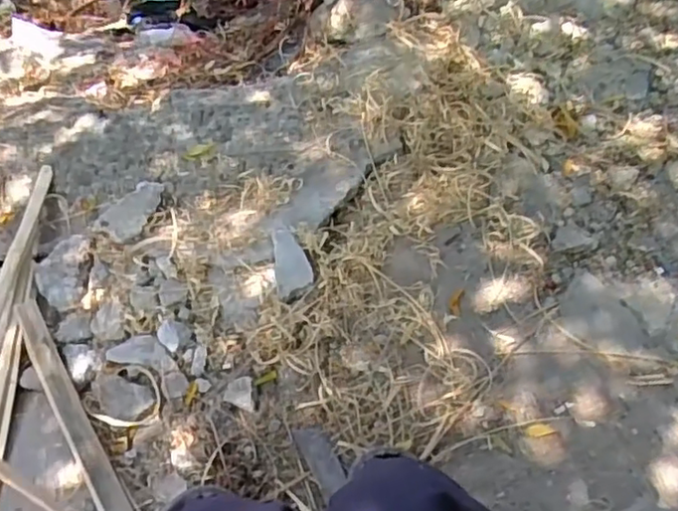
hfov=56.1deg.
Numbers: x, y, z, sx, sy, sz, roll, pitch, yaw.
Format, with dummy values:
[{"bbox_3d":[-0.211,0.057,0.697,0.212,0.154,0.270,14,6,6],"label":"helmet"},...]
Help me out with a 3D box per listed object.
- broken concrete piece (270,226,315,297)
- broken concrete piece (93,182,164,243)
[{"bbox_3d":[-0.084,0.009,1.132,0.064,0.013,0.130,-5,74,-8],"label":"broken concrete piece"},{"bbox_3d":[-0.395,-0.081,1.234,0.086,0.059,0.149,37,59,27],"label":"broken concrete piece"}]

